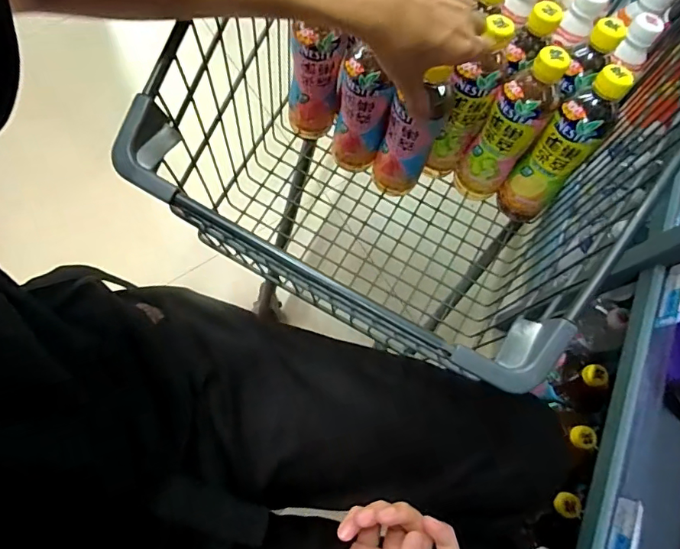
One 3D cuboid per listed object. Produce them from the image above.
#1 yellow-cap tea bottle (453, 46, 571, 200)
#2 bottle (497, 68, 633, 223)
[{"bbox_3d":[0.198,-0.164,0.559,0.063,0.212,0.067,0,73,-1],"label":"yellow-cap tea bottle"},{"bbox_3d":[0.258,-0.141,0.551,0.061,0.205,0.075,37,76,9],"label":"bottle"}]

